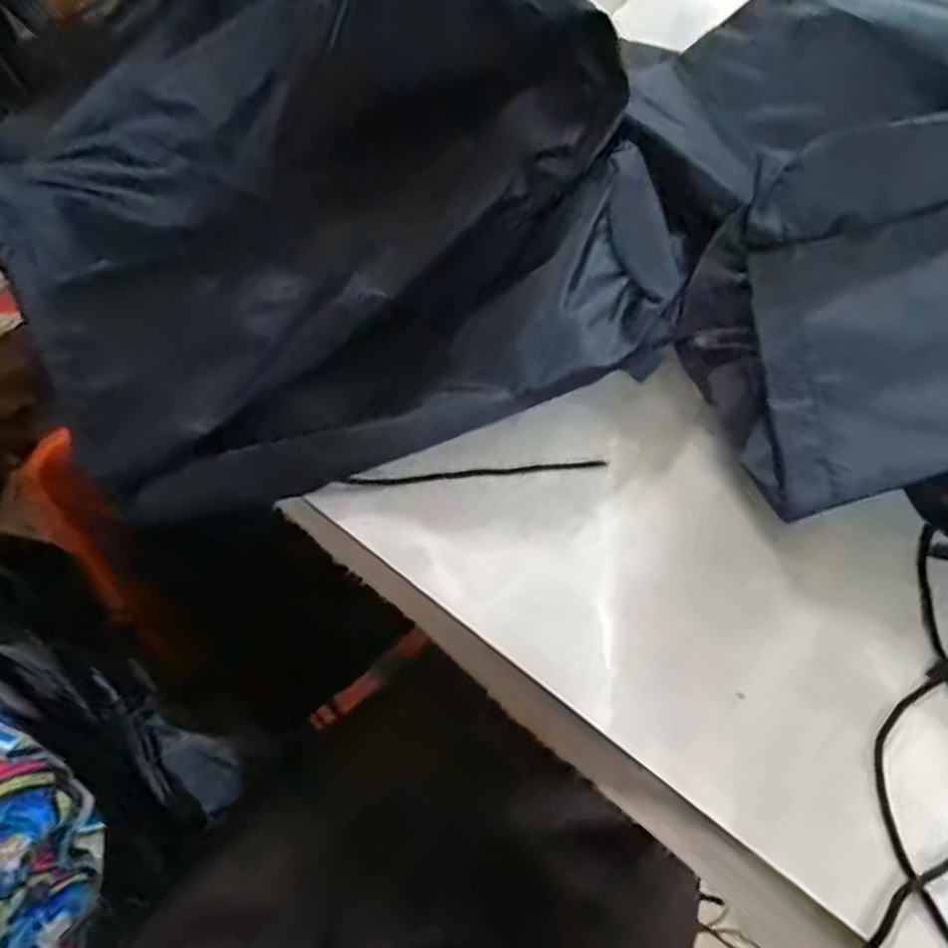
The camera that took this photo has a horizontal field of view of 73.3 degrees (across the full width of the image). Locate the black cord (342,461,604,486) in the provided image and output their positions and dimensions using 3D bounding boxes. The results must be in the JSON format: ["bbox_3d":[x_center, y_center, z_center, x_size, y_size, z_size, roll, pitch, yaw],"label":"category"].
[{"bbox_3d":[0.003,-0.001,0.410,0.164,0.009,0.005,-5,65,-2],"label":"black cord"}]

